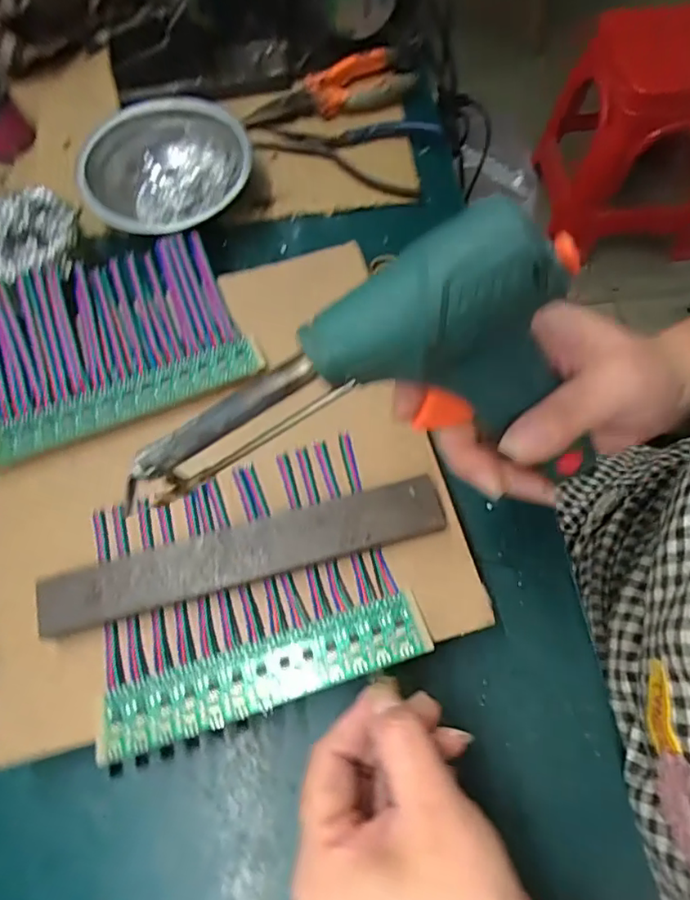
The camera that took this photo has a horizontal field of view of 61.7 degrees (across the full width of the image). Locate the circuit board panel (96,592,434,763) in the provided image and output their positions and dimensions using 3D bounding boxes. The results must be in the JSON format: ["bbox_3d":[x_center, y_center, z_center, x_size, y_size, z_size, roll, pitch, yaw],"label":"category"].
[{"bbox_3d":[-0.039,0.109,0.284,0.160,0.006,0.032,-17,66,-4],"label":"circuit board panel"}]

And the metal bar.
[{"bbox_3d":[-0.053,0.054,0.301,0.208,0.010,0.033,-14,63,-4],"label":"metal bar"}]

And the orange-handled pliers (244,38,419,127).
[{"bbox_3d":[-0.006,-0.309,0.486,0.156,0.020,0.058,-16,66,-7],"label":"orange-handled pliers"}]

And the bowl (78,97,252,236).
[{"bbox_3d":[-0.134,-0.207,0.440,0.114,0.043,0.126,17,68,10],"label":"bowl"}]

